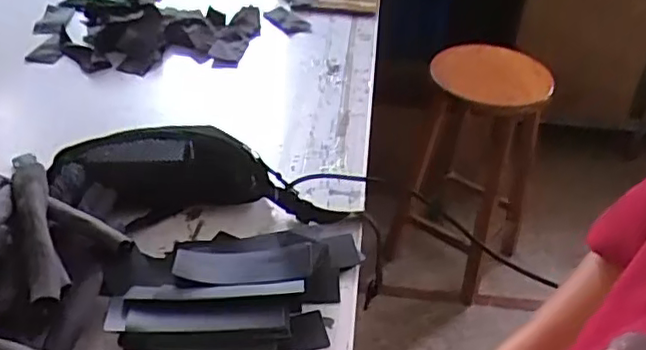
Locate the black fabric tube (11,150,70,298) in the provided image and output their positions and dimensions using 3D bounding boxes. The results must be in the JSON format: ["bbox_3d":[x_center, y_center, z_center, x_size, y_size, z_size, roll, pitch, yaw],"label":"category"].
[{"bbox_3d":[-0.298,0.060,0.648,0.039,0.043,0.189,-14,53,-21],"label":"black fabric tube"}]

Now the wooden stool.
[{"bbox_3d":[0.380,-0.025,1.618,0.304,0.636,0.315,22,41,23],"label":"wooden stool"}]

